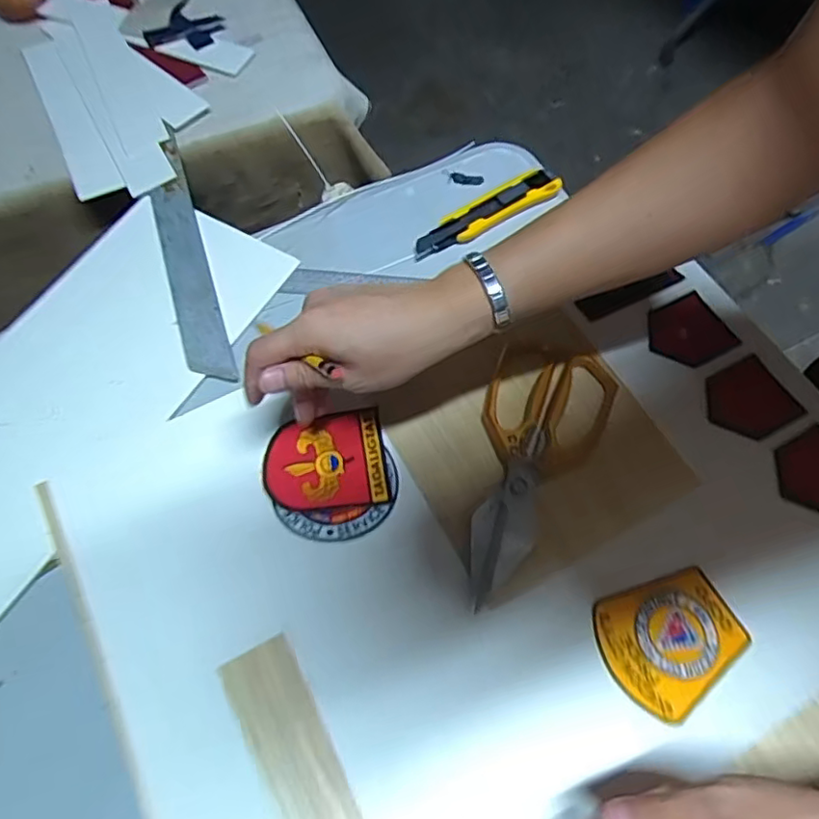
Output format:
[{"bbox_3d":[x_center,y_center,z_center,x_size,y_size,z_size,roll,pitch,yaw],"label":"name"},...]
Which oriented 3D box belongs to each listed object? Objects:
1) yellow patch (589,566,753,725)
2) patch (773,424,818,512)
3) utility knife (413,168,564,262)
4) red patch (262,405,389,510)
[{"bbox_3d":[0.181,0.157,0.428,0.094,0.005,0.081,-26,66,-12],"label":"yellow patch"},{"bbox_3d":[0.318,0.050,0.479,0.065,0.004,0.063,-27,66,-12],"label":"patch"},{"bbox_3d":[0.071,-0.192,0.599,0.156,0.019,0.036,-27,66,-12],"label":"utility knife"},{"bbox_3d":[-0.066,0.041,0.480,0.093,0.007,0.074,-8,68,-5],"label":"red patch"}]

